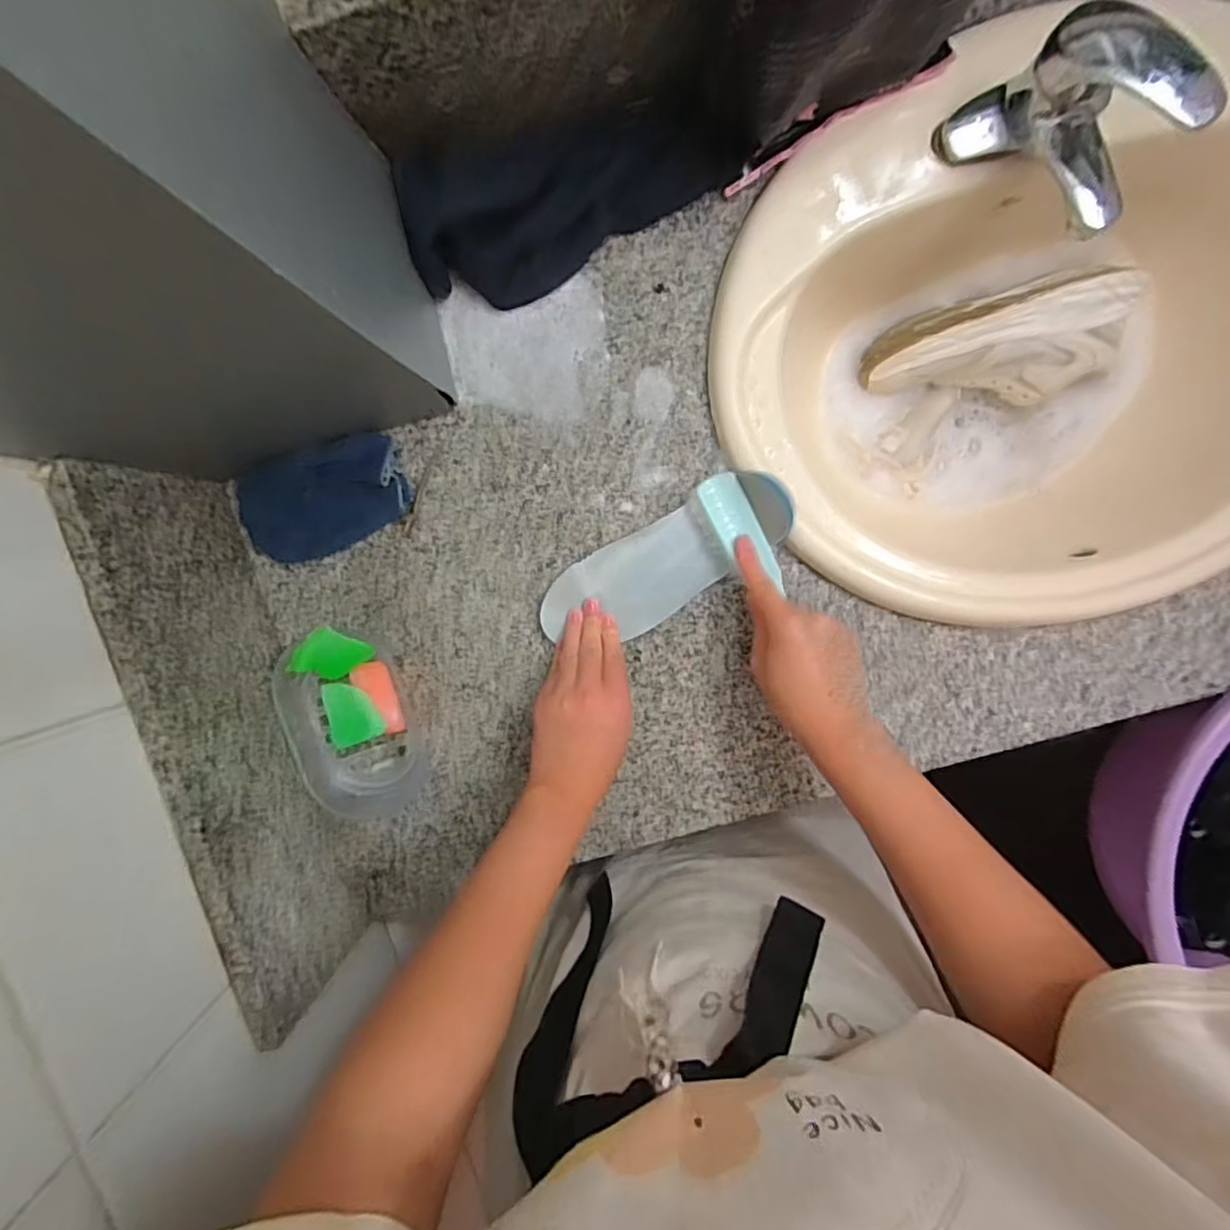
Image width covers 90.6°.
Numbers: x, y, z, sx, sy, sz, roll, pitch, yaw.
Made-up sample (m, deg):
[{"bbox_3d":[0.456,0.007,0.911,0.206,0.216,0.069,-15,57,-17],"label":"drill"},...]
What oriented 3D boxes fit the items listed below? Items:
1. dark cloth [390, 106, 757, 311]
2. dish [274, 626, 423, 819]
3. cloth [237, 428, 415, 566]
[{"bbox_3d":[-0.031,-0.319,0.469,0.258,0.050,0.102,-13,95,4],"label":"dark cloth"},{"bbox_3d":[-0.218,0.095,0.518,0.092,0.058,0.165,-18,94,4],"label":"dish"},{"bbox_3d":[-0.249,-0.098,0.517,0.144,0.021,0.083,-23,94,5],"label":"cloth"}]

